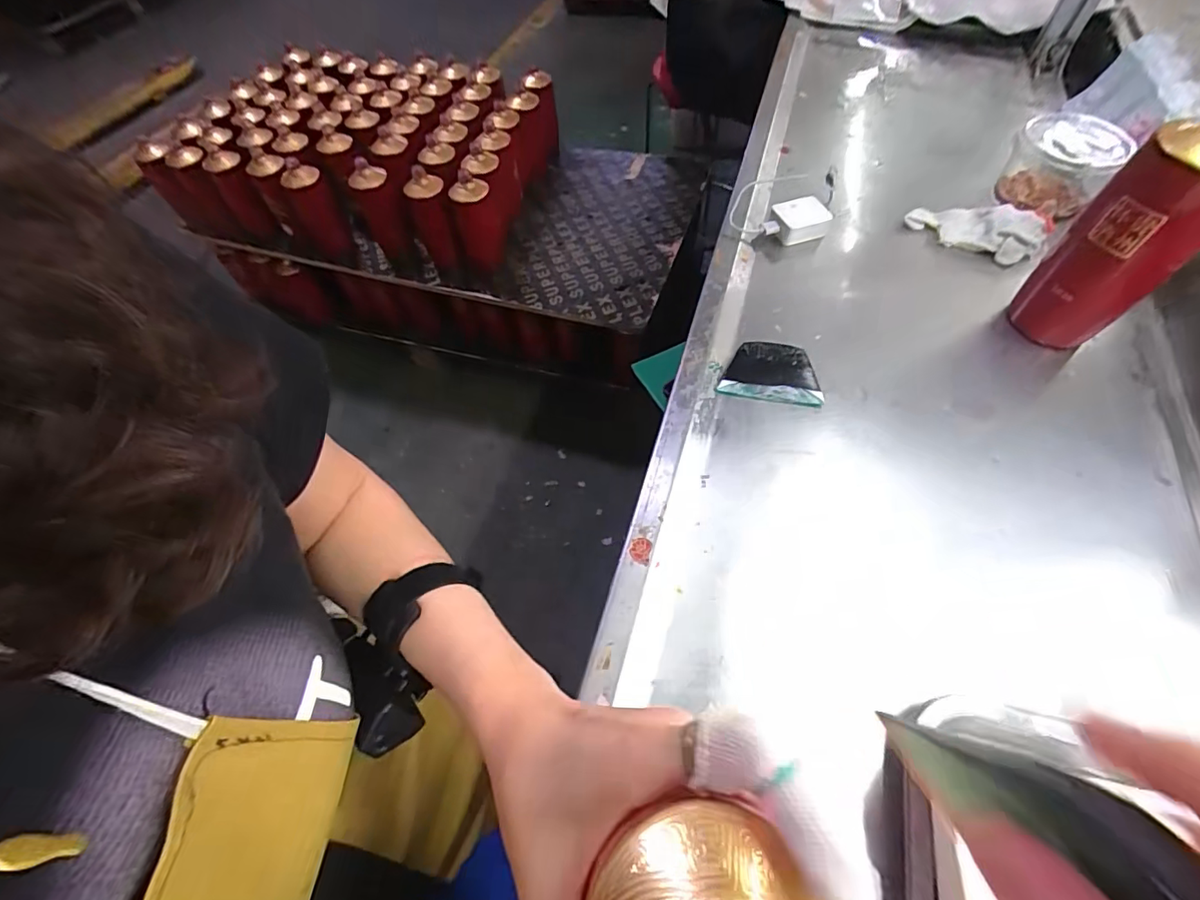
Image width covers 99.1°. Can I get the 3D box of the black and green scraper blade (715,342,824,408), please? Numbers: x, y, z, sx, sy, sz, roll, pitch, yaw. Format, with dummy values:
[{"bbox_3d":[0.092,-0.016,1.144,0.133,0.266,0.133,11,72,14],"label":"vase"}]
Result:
[{"bbox_3d":[0.156,-0.071,0.469,0.089,0.015,0.060,9,60,9],"label":"black and green scraper blade"}]

